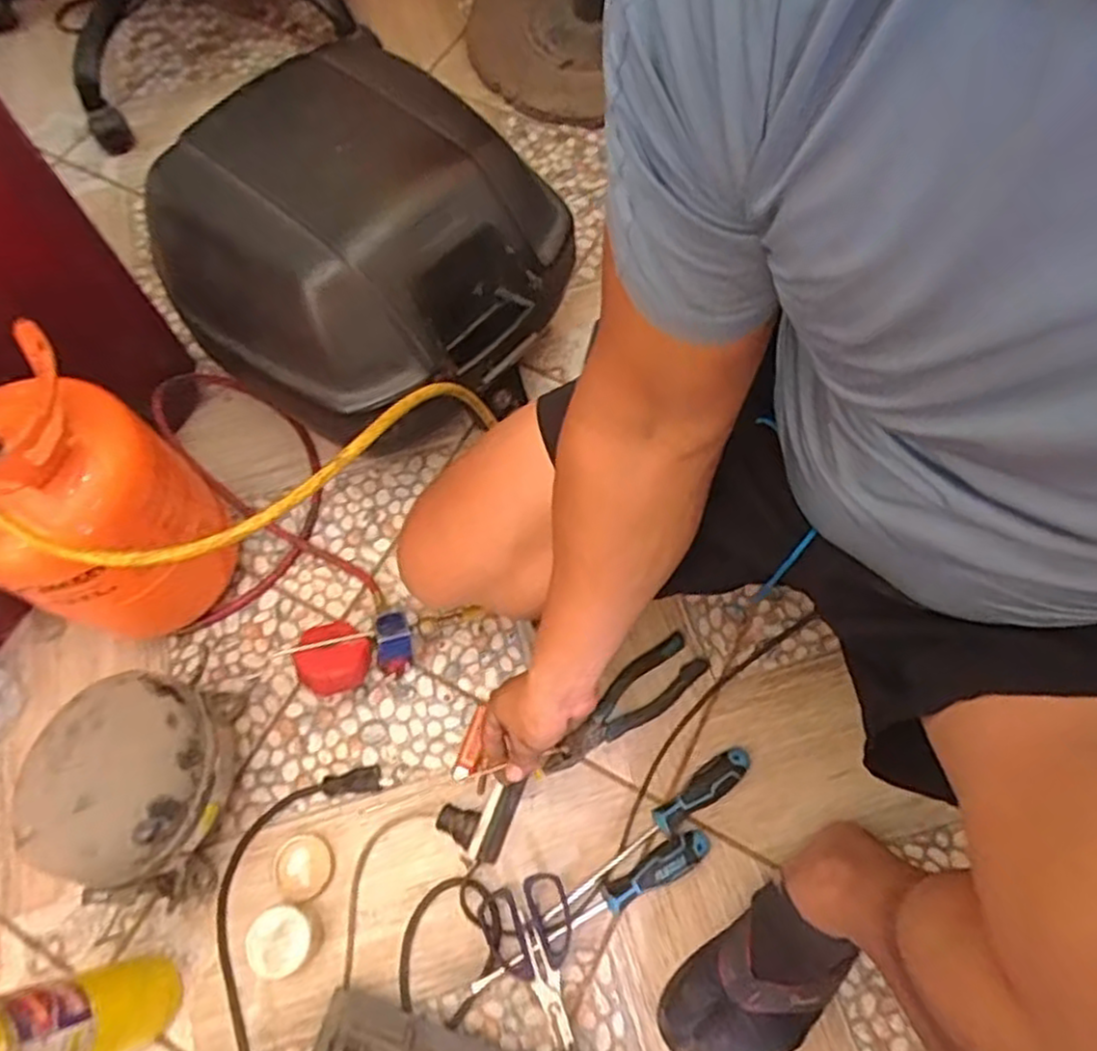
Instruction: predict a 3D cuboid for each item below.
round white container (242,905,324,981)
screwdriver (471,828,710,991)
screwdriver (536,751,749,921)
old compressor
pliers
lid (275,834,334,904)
[{"bbox_3d":[-0.243,0.381,0.676,0.053,0.047,0.054,0,67,1],"label":"round white container"},{"bbox_3d":[0.042,0.357,0.691,0.250,0.030,0.030,-26,69,-10],"label":"screwdriver"},{"bbox_3d":[0.098,0.298,0.715,0.247,0.033,0.033,-33,70,-12],"label":"screwdriver"},{"bbox_3d":[-0.366,0.235,0.667,0.132,0.182,0.193,6,67,4],"label":"old compressor"},{"bbox_3d":[0.078,0.190,0.771,0.197,0.013,0.057,-35,71,-13],"label":"pliers"},{"bbox_3d":[-0.238,0.332,0.716,0.054,0.004,0.058,0,67,1],"label":"lid"}]

